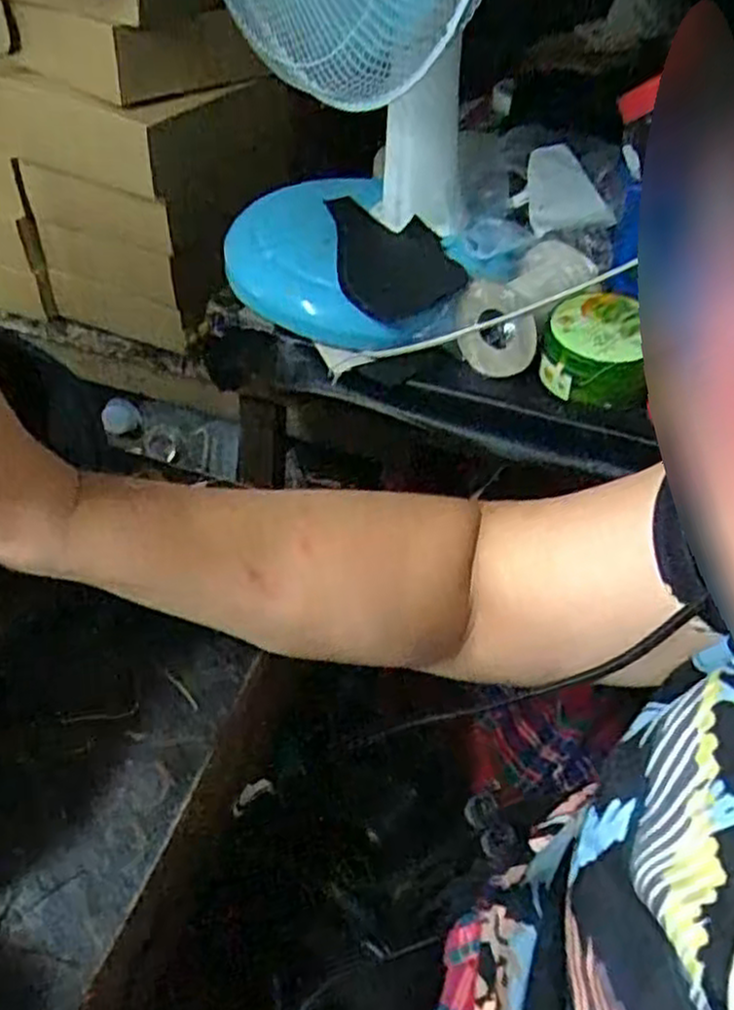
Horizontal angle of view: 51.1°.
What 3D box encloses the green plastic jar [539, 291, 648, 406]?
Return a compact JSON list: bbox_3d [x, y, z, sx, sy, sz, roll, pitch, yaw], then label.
[{"bbox_3d":[0.200,-0.135,0.669,0.091,0.053,0.091,10,50,9],"label":"green plastic jar"}]

